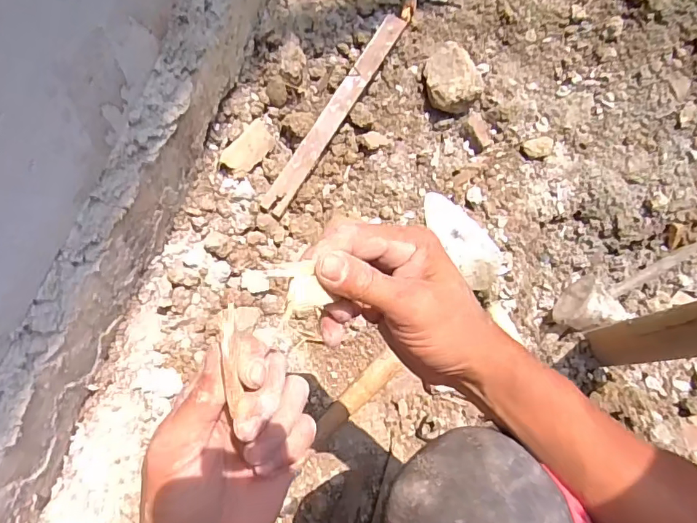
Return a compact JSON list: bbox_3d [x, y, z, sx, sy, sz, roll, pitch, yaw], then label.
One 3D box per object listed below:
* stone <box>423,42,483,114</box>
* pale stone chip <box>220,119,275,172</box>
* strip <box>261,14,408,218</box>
[{"bbox_3d":[0.162,-0.292,0.783,0.080,0.045,0.106,-21,77,-7],"label":"stone"},{"bbox_3d":[-0.140,-0.162,0.690,0.041,0.022,0.084,36,77,7],"label":"pale stone chip"},{"bbox_3d":[-0.015,-0.225,0.723,0.032,0.012,0.374,29,77,6],"label":"strip"}]

